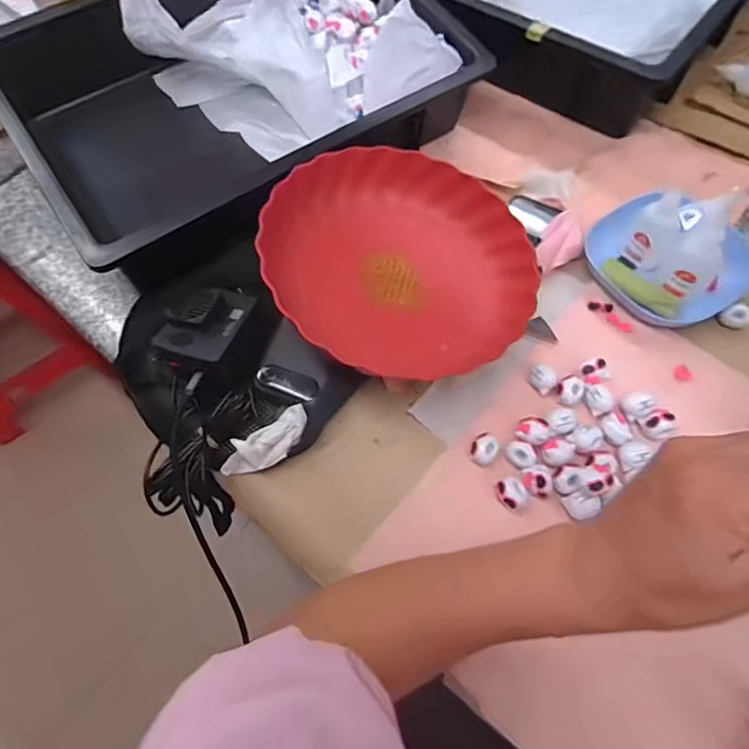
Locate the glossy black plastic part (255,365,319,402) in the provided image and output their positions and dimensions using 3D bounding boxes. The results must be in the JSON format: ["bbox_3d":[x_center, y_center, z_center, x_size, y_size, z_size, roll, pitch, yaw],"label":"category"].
[{"bbox_3d":[-0.077,0.006,0.450,0.059,0.010,0.022,20,64,7],"label":"glossy black plastic part"}]

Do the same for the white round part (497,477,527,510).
[{"bbox_3d":[0.109,0.095,0.406,0.020,0.017,0.024,-33,67,-12],"label":"white round part"}]

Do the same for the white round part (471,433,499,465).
[{"bbox_3d":[0.091,0.063,0.423,0.021,0.015,0.026,39,72,19],"label":"white round part"}]

